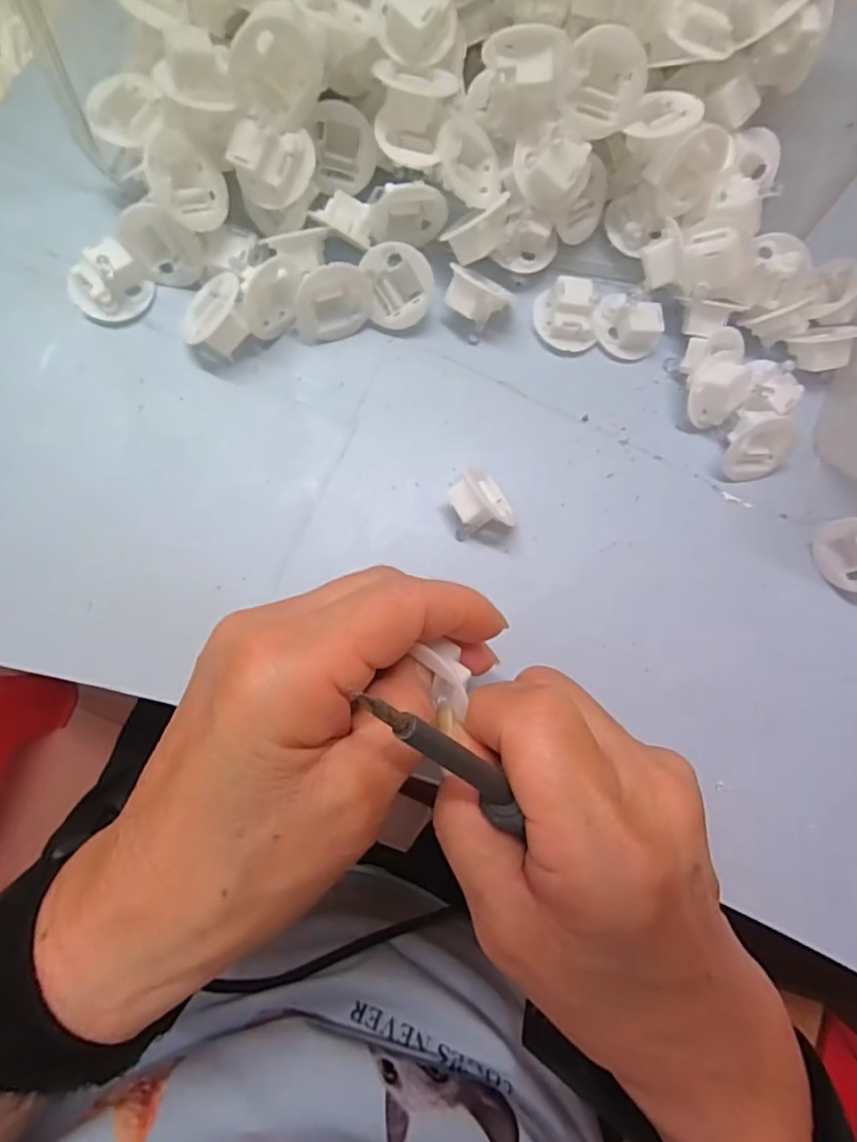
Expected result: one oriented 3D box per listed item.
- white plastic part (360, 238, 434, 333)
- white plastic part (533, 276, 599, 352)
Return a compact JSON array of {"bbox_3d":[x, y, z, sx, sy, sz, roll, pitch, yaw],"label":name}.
[{"bbox_3d":[-0.012,-0.123,0.250,0.031,0.011,0.031,2,122,3],"label":"white plastic part"},{"bbox_3d":[0.064,-0.116,0.261,0.029,0.014,0.028,-3,82,-4],"label":"white plastic part"}]

